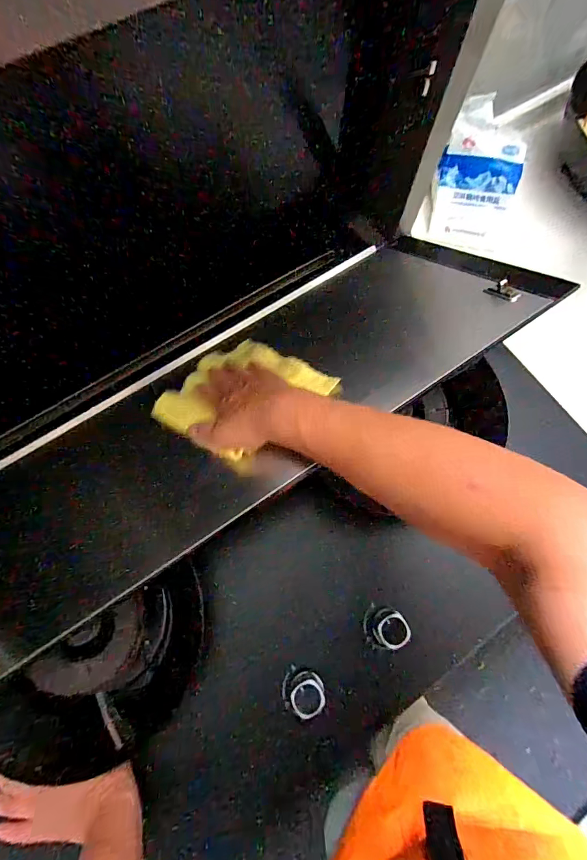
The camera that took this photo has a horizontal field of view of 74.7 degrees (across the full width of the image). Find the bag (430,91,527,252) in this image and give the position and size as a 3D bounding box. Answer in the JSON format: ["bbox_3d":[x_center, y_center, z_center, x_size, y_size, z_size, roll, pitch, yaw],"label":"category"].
[{"bbox_3d":[0.287,-0.406,0.611,0.135,0.101,0.194,20,74,4],"label":"bag"}]

